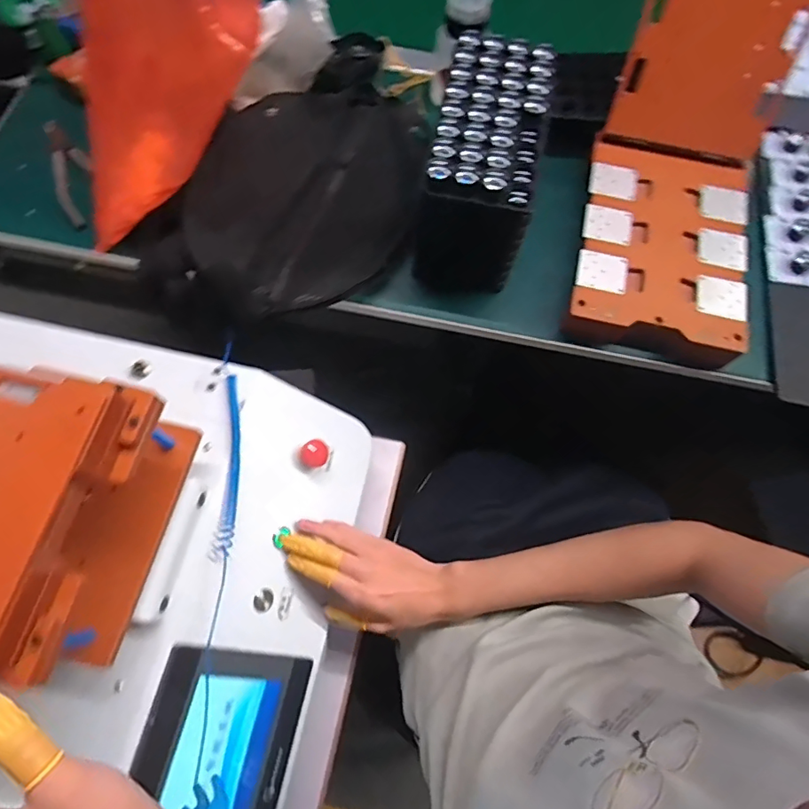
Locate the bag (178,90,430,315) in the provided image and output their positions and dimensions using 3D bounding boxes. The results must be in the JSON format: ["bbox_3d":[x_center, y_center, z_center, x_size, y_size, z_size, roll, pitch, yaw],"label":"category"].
[{"bbox_3d":[-0.096,-0.222,0.545,0.252,0.058,0.233,1,70,-2],"label":"bag"}]

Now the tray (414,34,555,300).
[{"bbox_3d":[0.077,-0.232,0.506,0.096,0.129,0.198,11,70,2],"label":"tray"}]

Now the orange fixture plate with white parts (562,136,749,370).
[{"bbox_3d":[0.277,-0.177,0.557,0.174,0.053,0.262,12,70,2],"label":"orange fixture plate with white parts"}]

